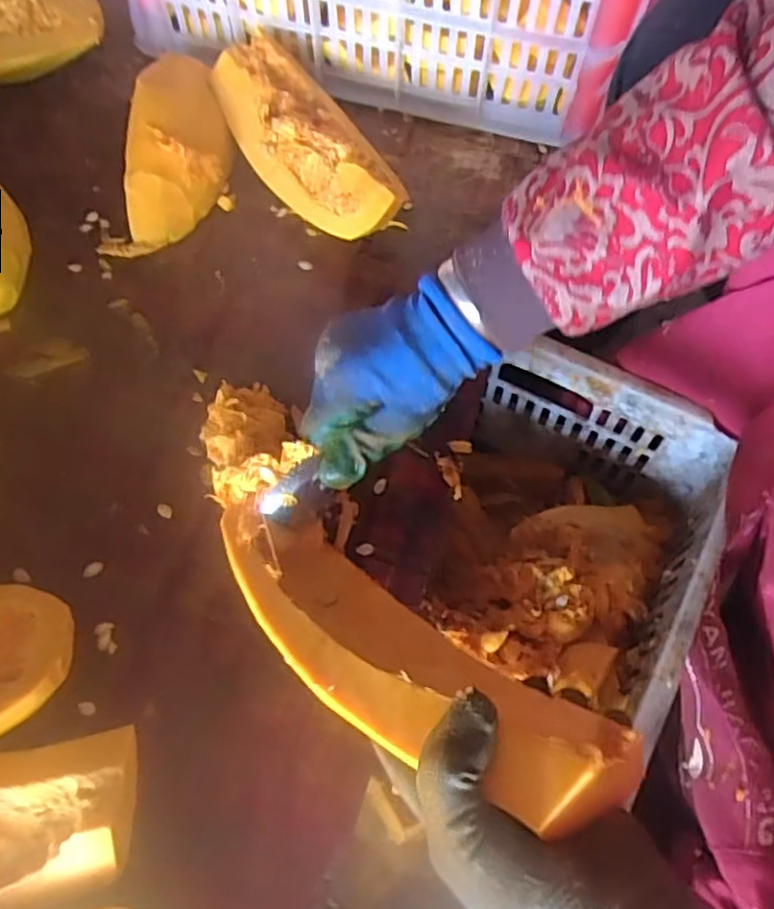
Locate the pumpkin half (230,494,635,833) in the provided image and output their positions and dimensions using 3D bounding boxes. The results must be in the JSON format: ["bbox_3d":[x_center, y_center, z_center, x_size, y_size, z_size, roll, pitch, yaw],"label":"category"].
[{"bbox_3d":[0.000,0.102,0.338,0.241,0.058,0.069,25,64,40],"label":"pumpkin half"}]

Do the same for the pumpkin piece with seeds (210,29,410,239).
[{"bbox_3d":[-0.069,-0.272,0.594,0.104,0.067,0.253,-25,64,-11],"label":"pumpkin piece with seeds"}]

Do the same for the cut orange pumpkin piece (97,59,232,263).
[{"bbox_3d":[-0.182,-0.272,0.578,0.082,0.054,0.220,7,76,6],"label":"cut orange pumpkin piece"}]

